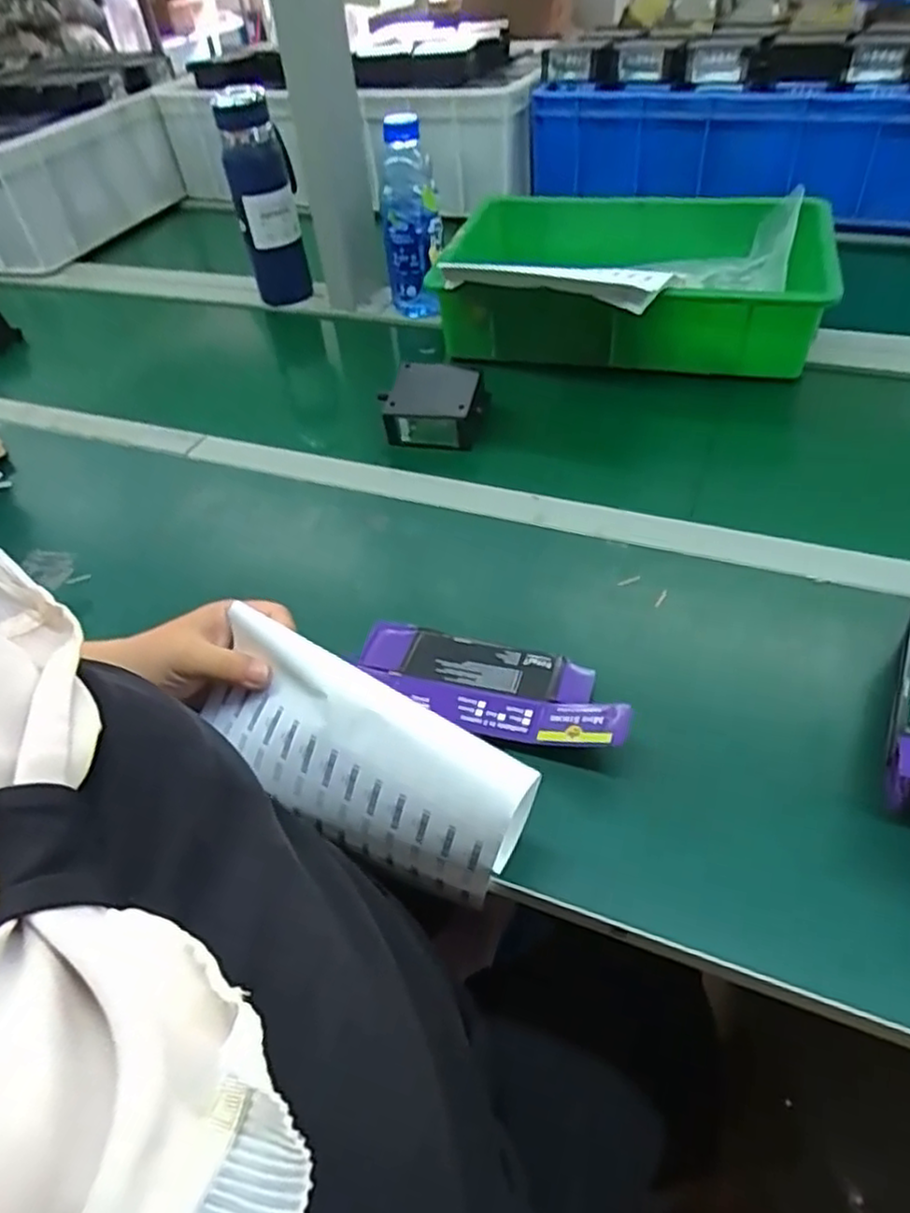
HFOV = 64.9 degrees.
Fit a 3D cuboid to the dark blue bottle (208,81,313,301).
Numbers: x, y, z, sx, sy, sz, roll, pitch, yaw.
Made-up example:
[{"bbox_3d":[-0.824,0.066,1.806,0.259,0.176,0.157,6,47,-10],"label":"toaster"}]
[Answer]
[{"bbox_3d":[-0.241,-0.515,0.917,0.077,0.243,0.090,-12,45,-4],"label":"dark blue bottle"}]

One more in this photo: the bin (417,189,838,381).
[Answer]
[{"bbox_3d":[0.197,-0.367,0.817,0.411,0.103,0.325,10,48,17],"label":"bin"}]

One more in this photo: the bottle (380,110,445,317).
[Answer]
[{"bbox_3d":[-0.053,-0.456,0.857,0.070,0.205,0.064,-8,45,-1],"label":"bottle"}]

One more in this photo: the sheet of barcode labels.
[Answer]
[{"bbox_3d":[-0.055,0.095,0.416,0.203,0.105,0.066,21,52,25],"label":"sheet of barcode labels"}]

